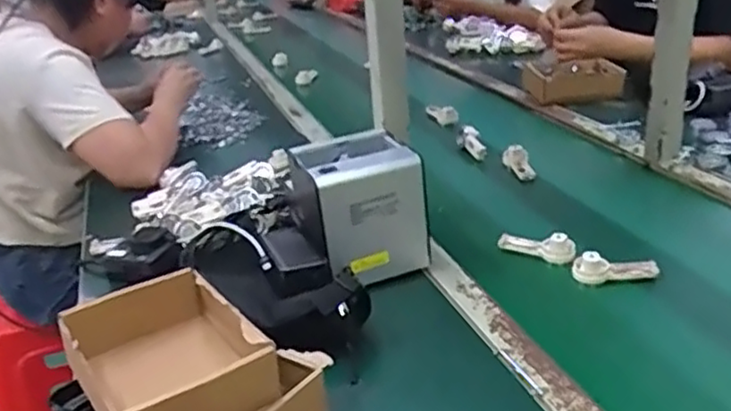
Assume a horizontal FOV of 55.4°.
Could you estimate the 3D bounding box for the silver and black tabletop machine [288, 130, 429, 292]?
[{"bbox_3d":[-0.009,0.005,0.844,0.126,0.146,0.139,-14,26,-20],"label":"silver and black tabletop machine"}]

